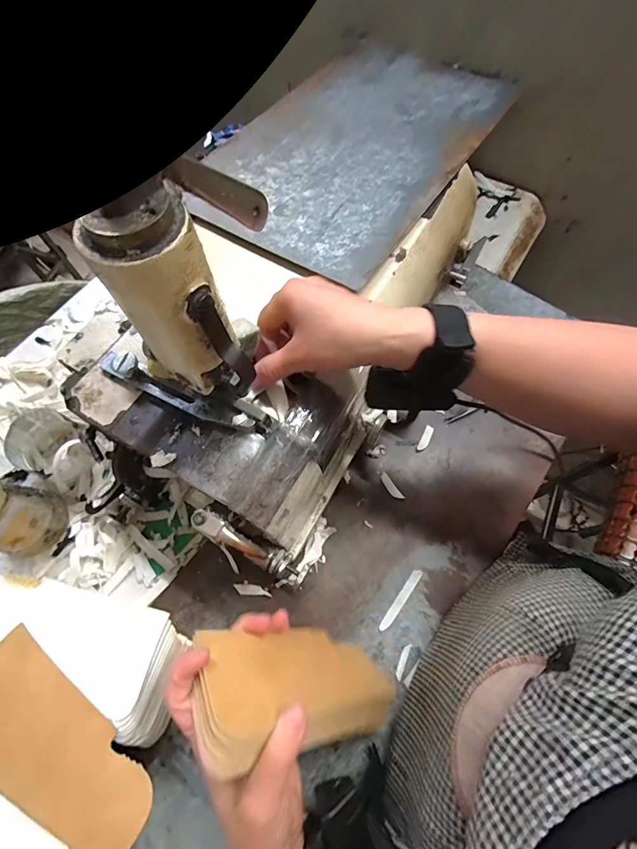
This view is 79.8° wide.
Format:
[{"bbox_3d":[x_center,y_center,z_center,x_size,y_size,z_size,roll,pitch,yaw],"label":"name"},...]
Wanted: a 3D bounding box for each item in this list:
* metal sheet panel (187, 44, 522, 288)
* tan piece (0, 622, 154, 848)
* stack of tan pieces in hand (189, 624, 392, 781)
[{"bbox_3d":[0.048,-0.337,0.448,0.243,0.008,0.414,32,69,14],"label":"metal sheet panel"},{"bbox_3d":[-0.200,0.238,0.278,0.172,0.011,0.072,34,59,15],"label":"tan piece"},{"bbox_3d":[-0.011,0.194,0.287,0.015,0.163,0.079,-57,38,13],"label":"stack of tan pieces in hand"}]

